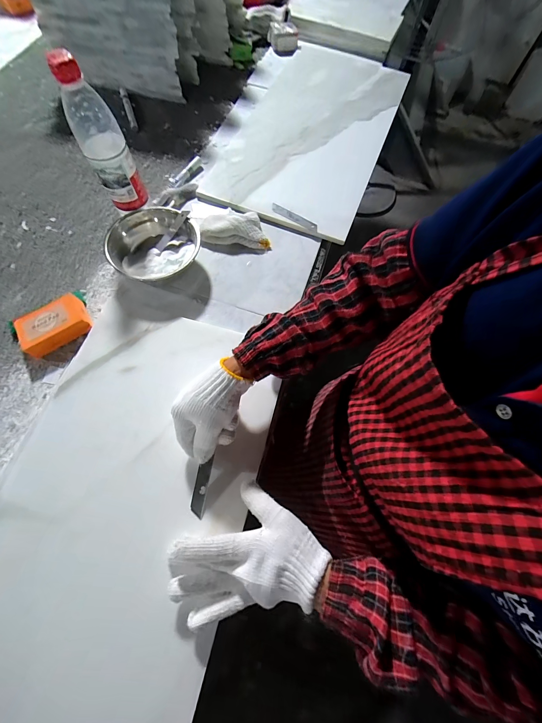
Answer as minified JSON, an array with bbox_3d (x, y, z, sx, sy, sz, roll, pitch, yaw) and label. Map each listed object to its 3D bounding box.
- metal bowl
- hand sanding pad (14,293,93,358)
[{"bbox_3d":[-0.196,-0.190,0.480,0.145,0.062,0.138,-39,74,-16],"label":"metal bowl"},{"bbox_3d":[-0.336,-0.057,0.439,0.097,0.036,0.073,-30,72,-13],"label":"hand sanding pad"}]

